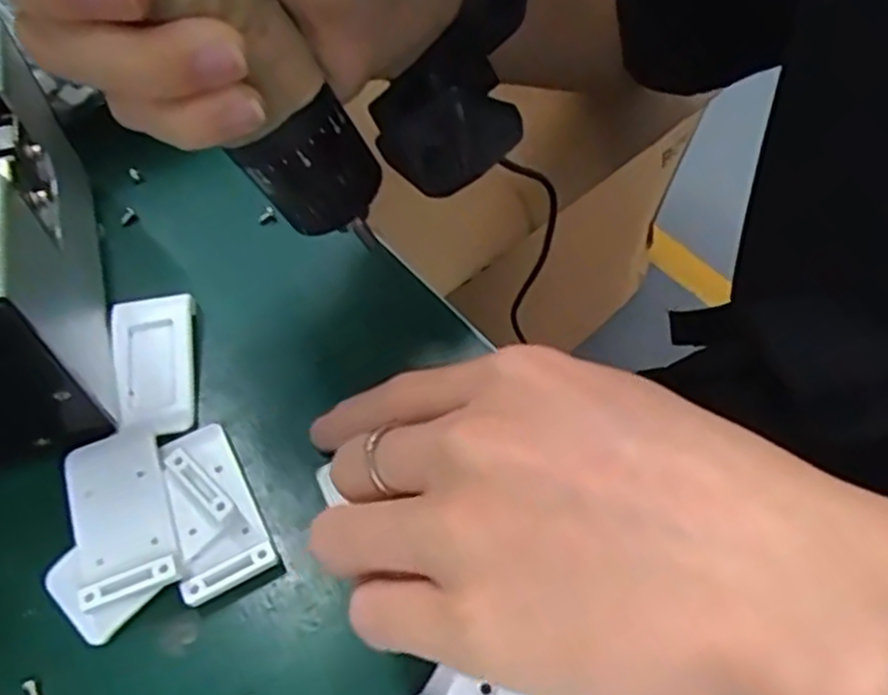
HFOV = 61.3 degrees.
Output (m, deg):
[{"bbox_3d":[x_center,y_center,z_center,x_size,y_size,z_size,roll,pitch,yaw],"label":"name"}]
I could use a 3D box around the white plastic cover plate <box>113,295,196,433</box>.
[{"bbox_3d":[-0.101,0.005,0.262,0.026,0.009,0.054,-10,57,-5],"label":"white plastic cover plate"}]

